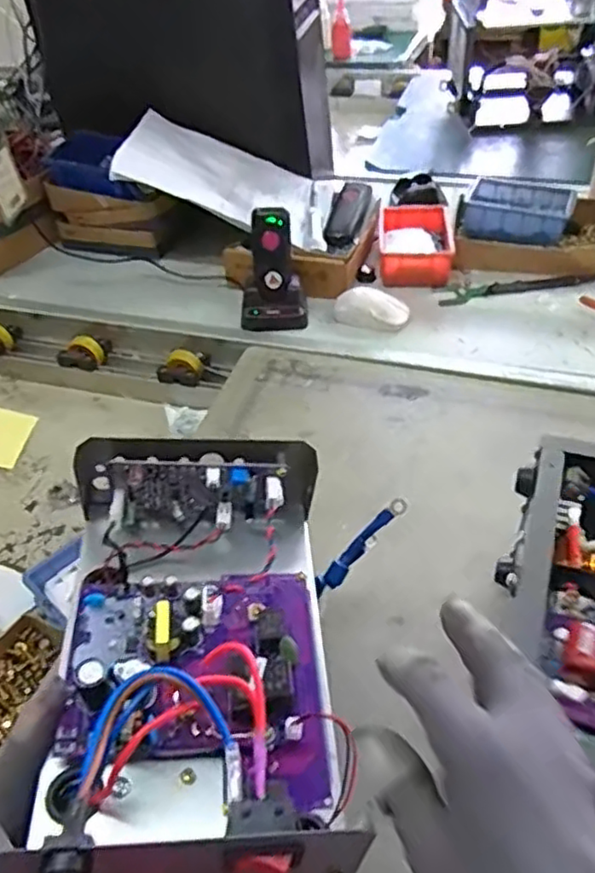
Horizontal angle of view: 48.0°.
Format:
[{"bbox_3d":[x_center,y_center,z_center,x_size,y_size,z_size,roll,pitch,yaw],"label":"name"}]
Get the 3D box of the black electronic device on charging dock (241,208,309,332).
[{"bbox_3d":[-0.031,-0.205,0.830,0.079,0.146,0.026,-1,19,4],"label":"black electronic device on charging dock"}]

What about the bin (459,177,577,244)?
[{"bbox_3d":[0.312,-0.313,0.953,0.145,0.054,0.119,16,48,21],"label":"bin"}]

